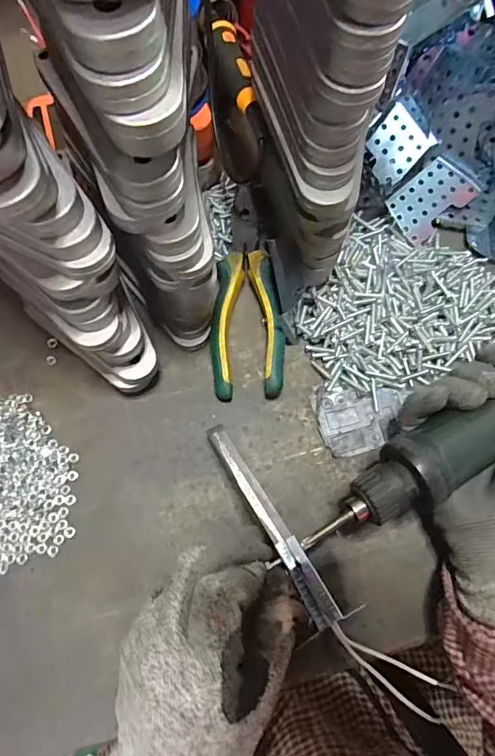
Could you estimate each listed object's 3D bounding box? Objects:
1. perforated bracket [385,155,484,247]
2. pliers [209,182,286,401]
[{"bbox_3d":[0.150,-0.146,0.371,0.073,0.013,0.044,-39,85,-1],"label":"perforated bracket"},{"bbox_3d":[-0.002,-0.070,0.345,0.052,0.025,0.171,-1,72,-1],"label":"pliers"}]

